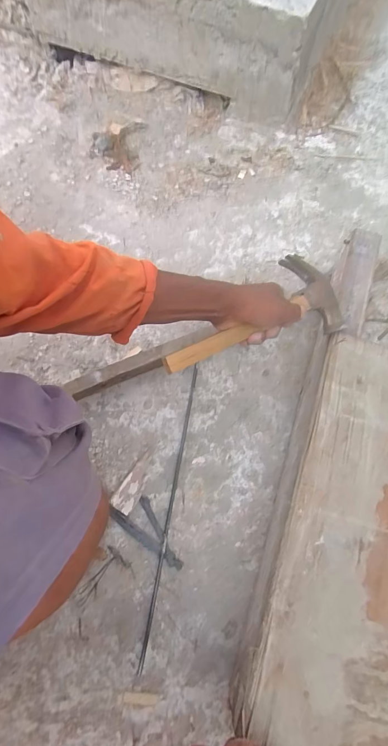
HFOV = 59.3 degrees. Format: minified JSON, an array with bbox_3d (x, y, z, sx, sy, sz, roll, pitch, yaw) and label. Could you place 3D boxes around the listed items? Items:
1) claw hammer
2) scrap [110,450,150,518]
[{"bbox_3d":[0.073,-0.078,0.456,0.258,0.038,0.113,-19,74,-15],"label":"claw hammer"},{"bbox_3d":[-0.093,0.172,0.537,0.035,0.013,0.095,30,75,8],"label":"scrap"}]

